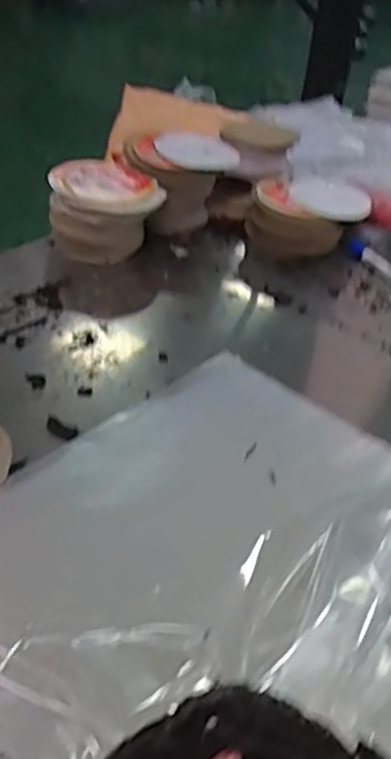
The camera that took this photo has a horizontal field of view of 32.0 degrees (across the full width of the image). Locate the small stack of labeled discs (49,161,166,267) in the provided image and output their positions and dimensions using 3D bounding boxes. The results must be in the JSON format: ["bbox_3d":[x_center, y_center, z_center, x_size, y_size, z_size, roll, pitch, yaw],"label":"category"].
[{"bbox_3d":[-0.137,-0.255,1.050,0.166,0.113,0.118,2,38,-7],"label":"small stack of labeled discs"}]

